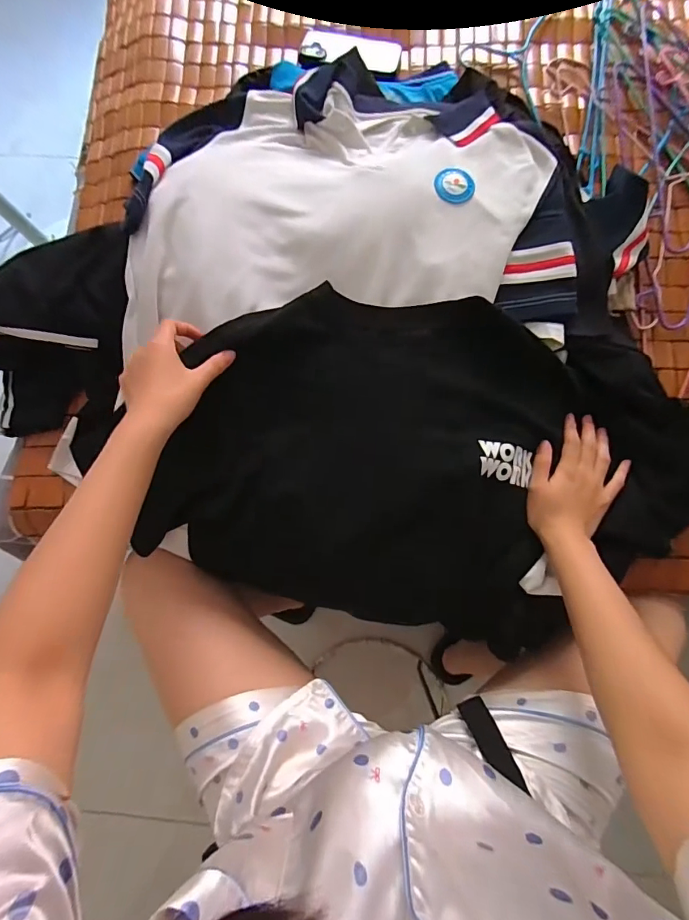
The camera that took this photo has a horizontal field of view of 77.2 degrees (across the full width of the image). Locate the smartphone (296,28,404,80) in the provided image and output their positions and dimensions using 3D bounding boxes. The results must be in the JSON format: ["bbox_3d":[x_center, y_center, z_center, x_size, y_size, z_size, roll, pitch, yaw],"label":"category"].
[{"bbox_3d":[0.010,-0.612,0.648,0.148,0.015,0.071,11,81,3],"label":"smartphone"}]

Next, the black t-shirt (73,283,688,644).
[{"bbox_3d":[0.102,0.007,0.492,0.601,0.085,0.349,9,81,3],"label":"black t-shirt"}]

